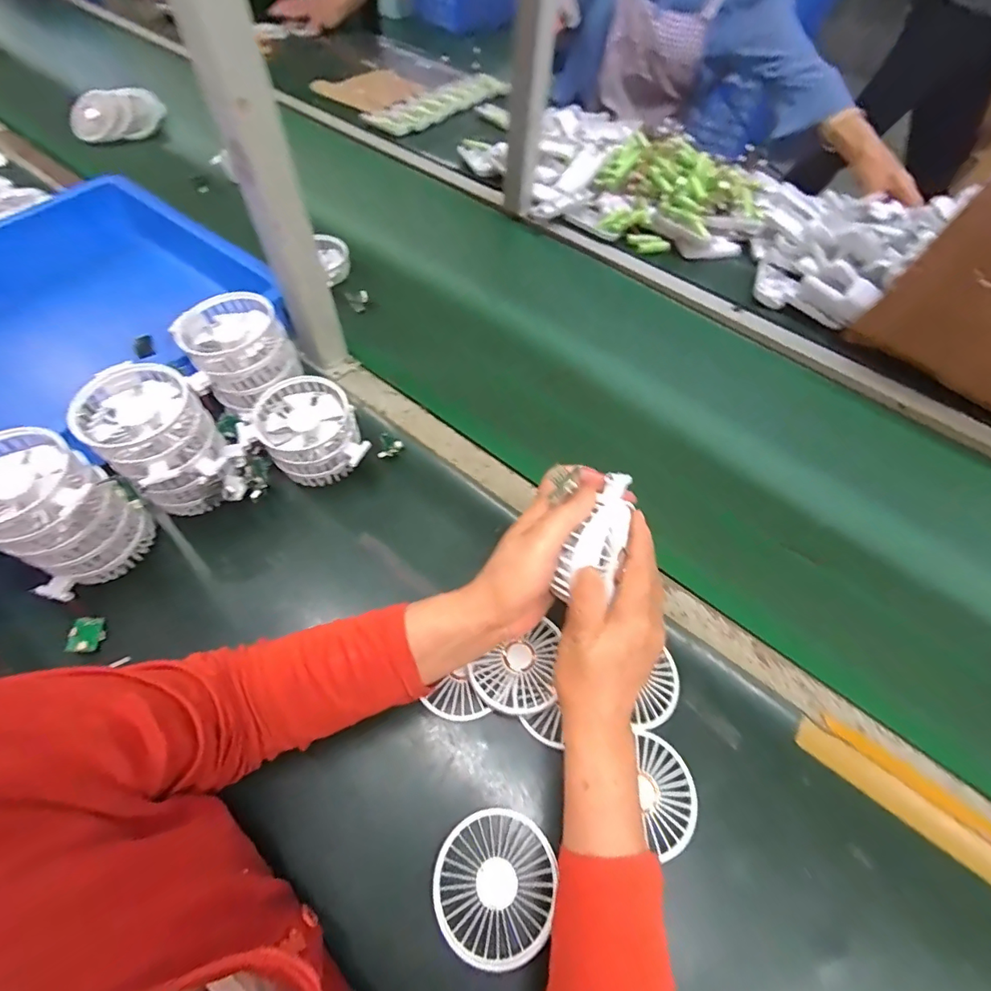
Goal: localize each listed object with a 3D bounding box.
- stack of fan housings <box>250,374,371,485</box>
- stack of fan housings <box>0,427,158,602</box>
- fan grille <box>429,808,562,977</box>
[{"bbox_3d":[-0.194,-0.059,0.511,0.101,0.077,0.099,-27,64,-19],"label":"stack of fan housings"},{"bbox_3d":[-0.381,0.024,0.427,0.103,0.132,0.101,37,63,18],"label":"stack of fan housings"},{"bbox_3d":[-0.001,0.280,0.351,0.083,0.010,0.089,2,58,-3],"label":"fan grille"}]

